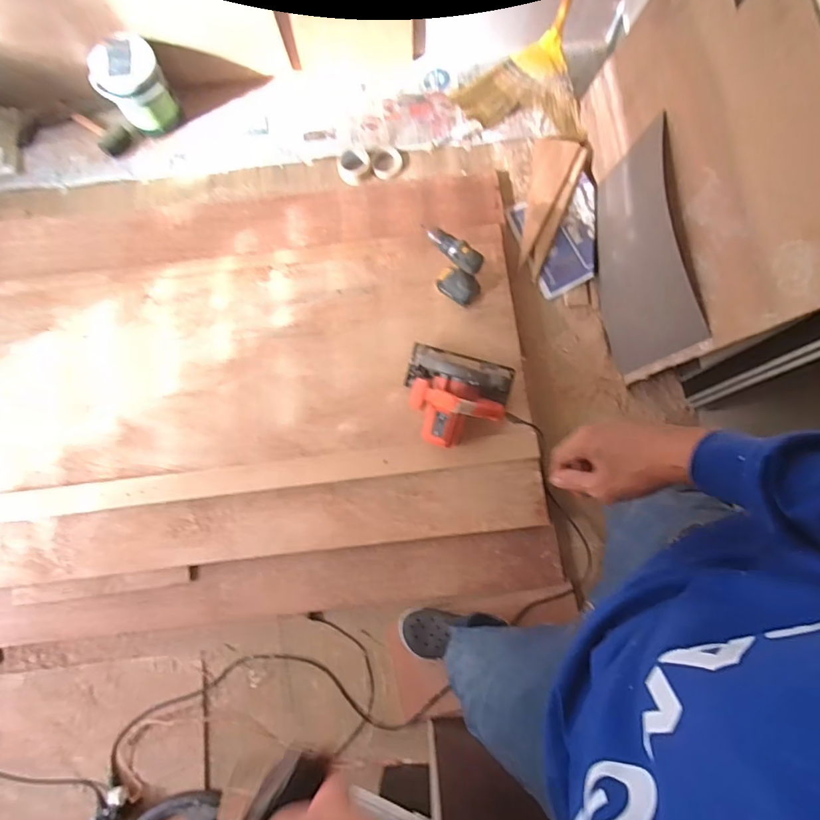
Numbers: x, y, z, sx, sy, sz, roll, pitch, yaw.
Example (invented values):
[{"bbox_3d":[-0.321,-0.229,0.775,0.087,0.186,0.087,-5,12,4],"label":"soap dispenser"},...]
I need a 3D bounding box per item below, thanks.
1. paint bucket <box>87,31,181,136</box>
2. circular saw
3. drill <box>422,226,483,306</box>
[{"bbox_3d":[-0.799,-0.938,1.483,0.185,0.236,0.145,-24,79,-4],"label":"paint bucket"},{"bbox_3d":[0.115,-0.035,1.303,0.274,0.189,0.247,17,79,4],"label":"circular saw"},{"bbox_3d":[0.105,-0.377,1.347,0.185,0.215,0.067,35,81,7],"label":"drill"}]

